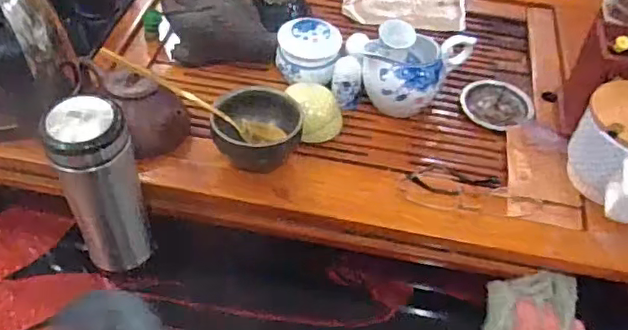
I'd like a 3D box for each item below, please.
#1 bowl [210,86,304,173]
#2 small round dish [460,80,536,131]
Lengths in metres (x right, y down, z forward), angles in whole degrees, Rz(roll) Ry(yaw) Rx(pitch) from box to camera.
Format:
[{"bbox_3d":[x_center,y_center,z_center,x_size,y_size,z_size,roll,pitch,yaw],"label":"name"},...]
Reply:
[{"bbox_3d":[-0.053,-0.027,0.557,0.083,0.058,0.075,-3,49,-7],"label":"bowl"},{"bbox_3d":[0.202,-0.066,0.651,0.078,0.009,0.072,2,49,-2],"label":"small round dish"}]

